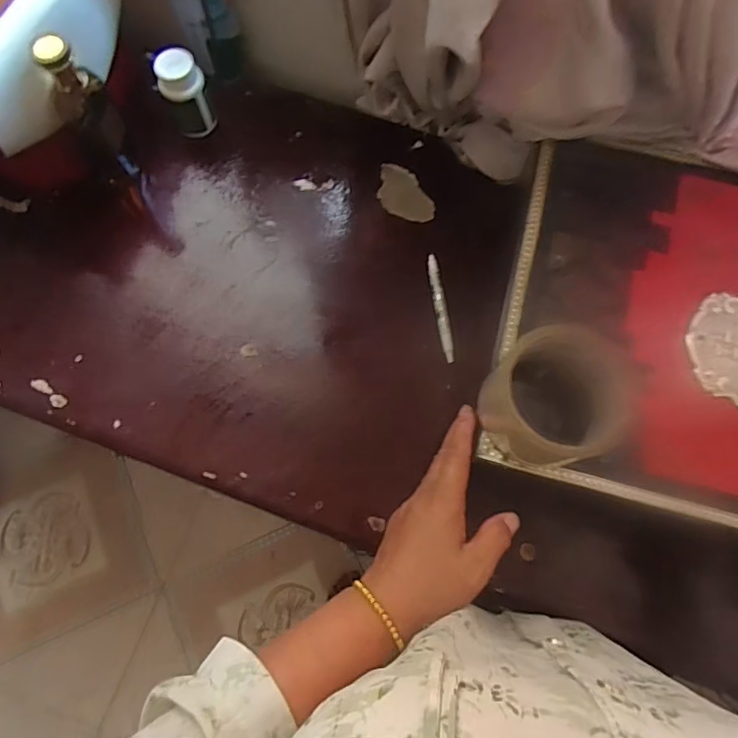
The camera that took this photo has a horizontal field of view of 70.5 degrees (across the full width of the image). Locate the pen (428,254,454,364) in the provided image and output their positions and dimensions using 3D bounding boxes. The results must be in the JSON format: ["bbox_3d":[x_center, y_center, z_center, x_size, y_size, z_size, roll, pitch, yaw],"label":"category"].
[{"bbox_3d":[0.074,-0.064,0.542,0.013,0.007,0.119,-7,72,-3],"label":"pen"}]

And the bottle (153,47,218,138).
[{"bbox_3d":[-0.198,-0.297,0.569,0.048,0.087,0.037,-22,74,-8],"label":"bottle"}]

